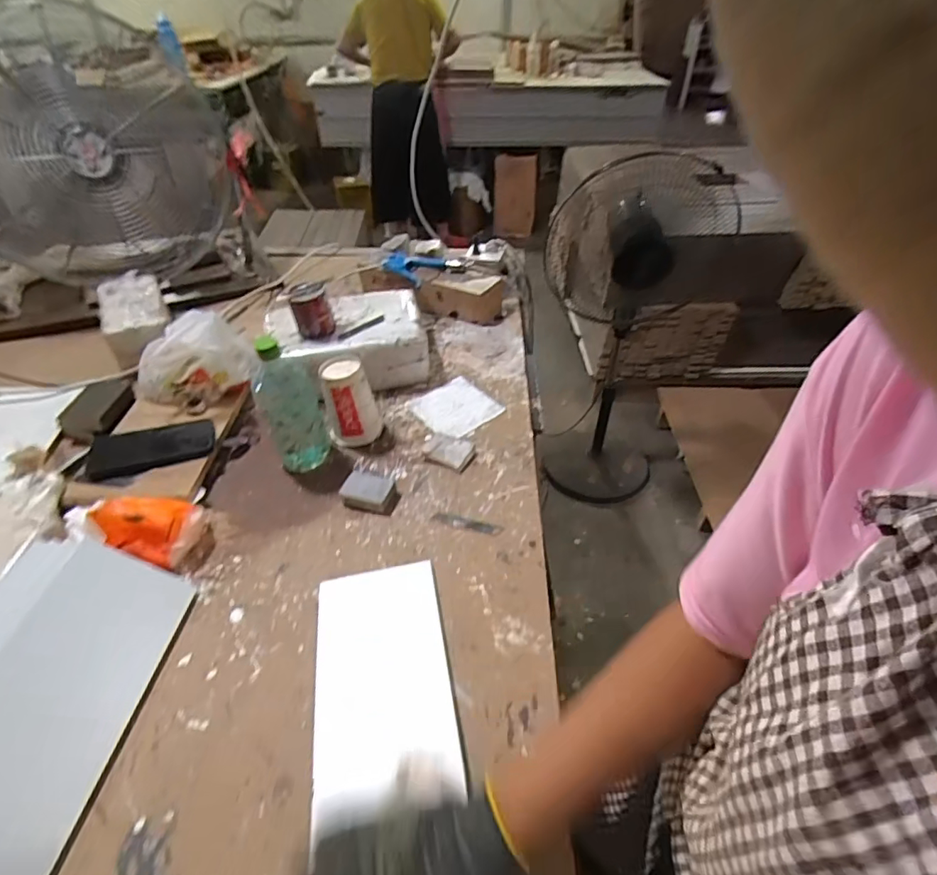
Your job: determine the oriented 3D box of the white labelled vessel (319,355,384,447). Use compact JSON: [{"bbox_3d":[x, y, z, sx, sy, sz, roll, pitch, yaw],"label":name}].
[{"bbox_3d":[-0.184,-0.059,0.808,0.077,0.120,0.087,-13,45,-14],"label":"white labelled vessel"}]

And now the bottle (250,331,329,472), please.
[{"bbox_3d":[-0.250,-0.042,0.735,0.064,0.186,0.062,4,43,4],"label":"bottle"}]

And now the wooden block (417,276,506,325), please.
[{"bbox_3d":[-0.015,-0.287,1.084,0.171,0.075,0.068,1,43,1],"label":"wooden block"}]

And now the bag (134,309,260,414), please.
[{"bbox_3d":[-0.467,-0.131,0.886,0.194,0.120,0.153,-25,48,-24],"label":"bag"}]

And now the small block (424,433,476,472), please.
[{"bbox_3d":[-0.029,0.018,0.789,0.072,0.020,0.053,20,47,20],"label":"small block"}]

